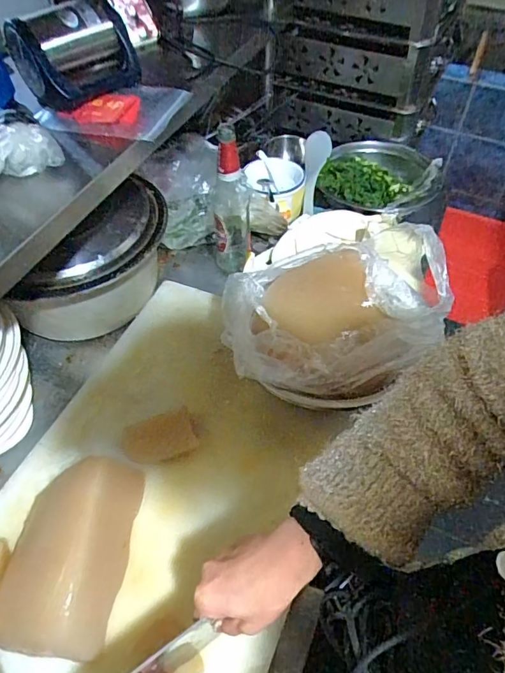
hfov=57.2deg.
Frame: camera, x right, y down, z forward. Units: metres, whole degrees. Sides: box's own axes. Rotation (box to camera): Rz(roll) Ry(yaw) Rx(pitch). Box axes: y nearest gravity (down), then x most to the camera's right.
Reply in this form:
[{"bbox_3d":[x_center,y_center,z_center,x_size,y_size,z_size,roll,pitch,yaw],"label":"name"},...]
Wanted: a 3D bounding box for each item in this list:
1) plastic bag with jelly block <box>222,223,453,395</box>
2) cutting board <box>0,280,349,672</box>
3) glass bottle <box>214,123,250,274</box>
[{"bbox_3d":[0.141,-0.030,0.648,0.350,0.109,0.230,-10,54,-7],"label":"plastic bag with jelly block"},{"bbox_3d":[-0.109,0.166,0.621,0.388,0.045,0.557,18,55,14],"label":"cutting board"},{"bbox_3d":[-0.037,-0.225,0.792,0.062,0.261,0.070,-1,53,0],"label":"glass bottle"}]

